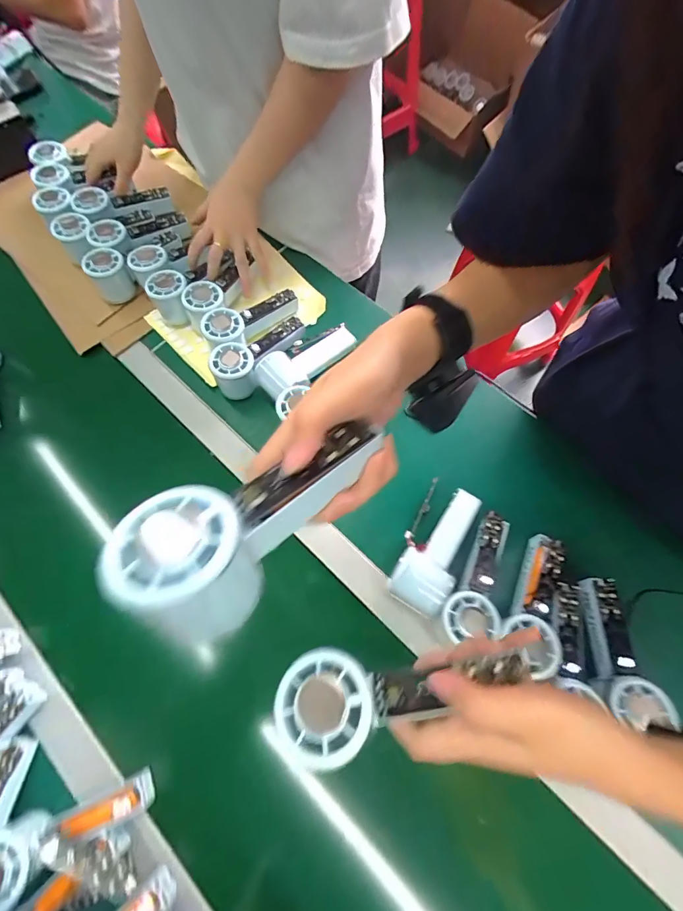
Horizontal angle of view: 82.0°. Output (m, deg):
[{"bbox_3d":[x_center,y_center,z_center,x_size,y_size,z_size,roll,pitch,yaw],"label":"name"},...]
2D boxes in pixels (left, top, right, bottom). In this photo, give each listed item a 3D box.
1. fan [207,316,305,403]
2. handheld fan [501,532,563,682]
[{"bbox_3d":[-0.111,-0.144,0.538,0.061,0.050,0.151,40,76,14],"label":"fan"},{"bbox_3d":[0.201,0.152,0.416,0.051,0.026,0.144,17,55,8],"label":"handheld fan"}]

